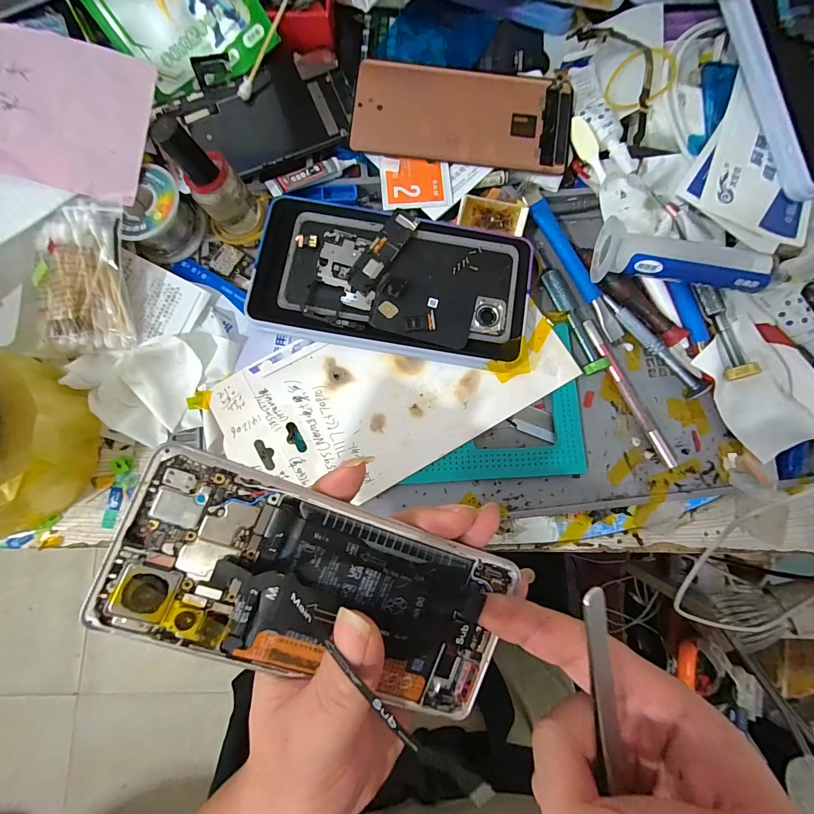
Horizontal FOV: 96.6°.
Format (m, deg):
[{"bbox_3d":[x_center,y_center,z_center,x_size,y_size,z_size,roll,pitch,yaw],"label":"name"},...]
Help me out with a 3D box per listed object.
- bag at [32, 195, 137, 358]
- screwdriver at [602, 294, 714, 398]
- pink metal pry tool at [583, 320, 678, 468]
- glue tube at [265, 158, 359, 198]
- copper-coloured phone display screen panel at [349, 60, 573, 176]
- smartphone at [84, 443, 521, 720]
[{"bbox_3d":[-0.214,-0.083,0.239,0.053,0.025,0.099,-1,101,-26],"label":"bag"},{"bbox_3d":[0.178,-0.046,0.259,0.009,0.010,0.094,-39,85,-7],"label":"screwdriver"},{"bbox_3d":[0.159,-0.011,0.260,0.010,0.007,0.116,-27,84,-6],"label":"pink metal pry tool"},{"bbox_3d":[-0.068,-0.169,0.262,0.066,0.005,0.016,-25,84,-6],"label":"glue tube"},{"bbox_3d":[0.041,-0.214,0.267,0.157,0.009,0.071,6,82,-1],"label":"copper-coloured phone display screen panel"},{"bbox_3d":[-0.034,0.075,0.151,0.158,0.011,0.072,22,81,-11],"label":"smartphone"}]

